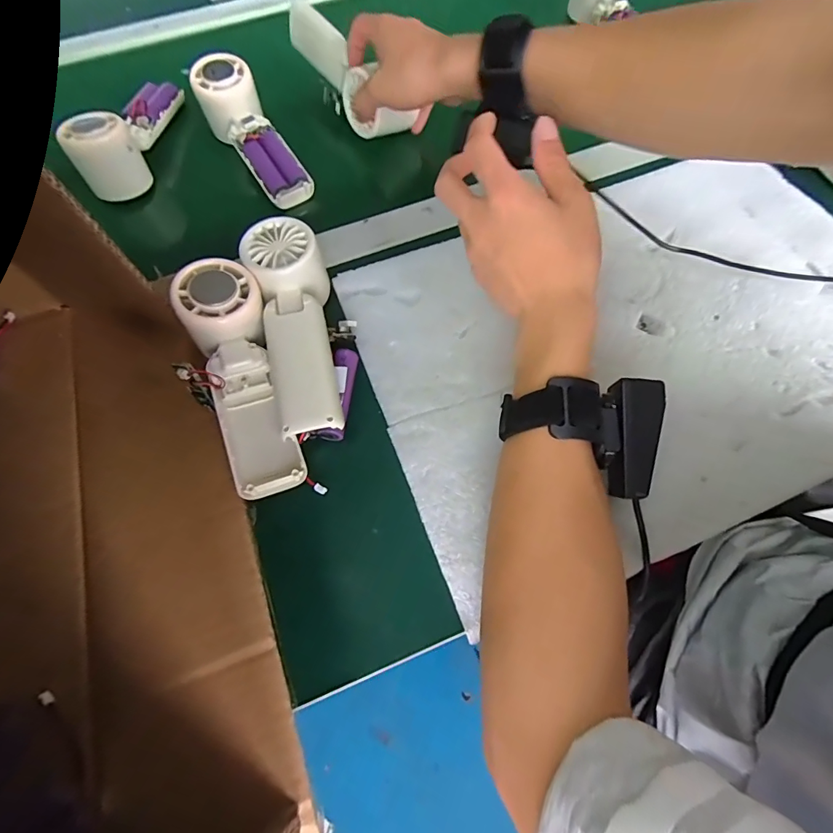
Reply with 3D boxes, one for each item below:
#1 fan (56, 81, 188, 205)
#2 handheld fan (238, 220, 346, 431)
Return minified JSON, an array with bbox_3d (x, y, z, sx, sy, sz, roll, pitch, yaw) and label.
[{"bbox_3d":[-0.281,-0.290,0.418,0.048,0.064,0.153,3,66,3],"label":"fan"},{"bbox_3d":[-0.086,-0.064,0.305,0.050,0.044,0.160,-11,66,-3],"label":"handheld fan"}]

